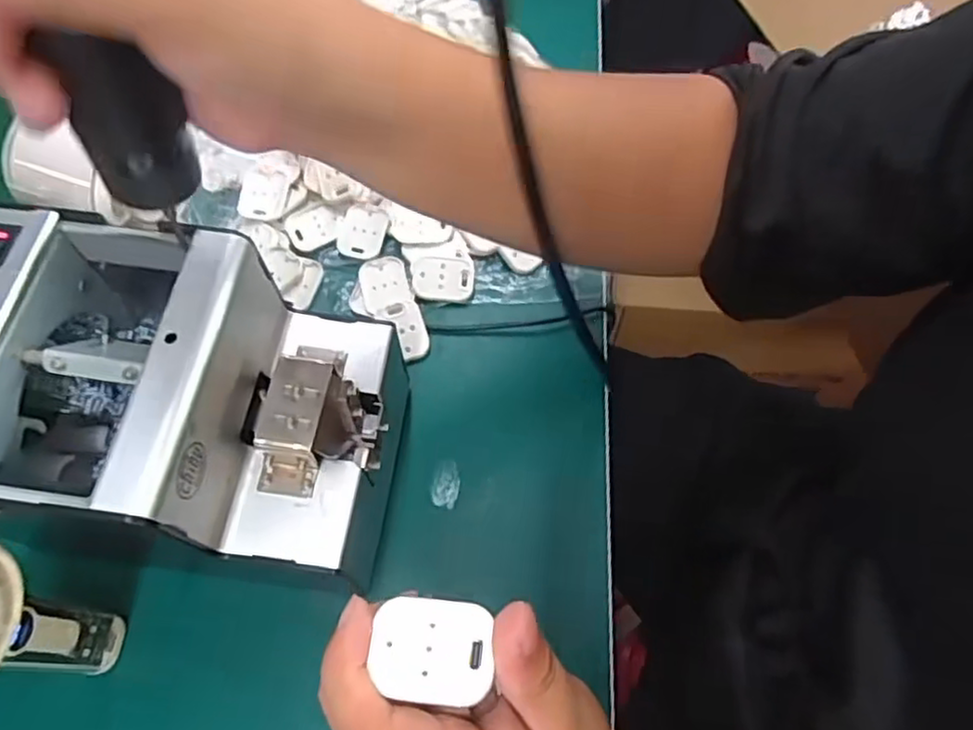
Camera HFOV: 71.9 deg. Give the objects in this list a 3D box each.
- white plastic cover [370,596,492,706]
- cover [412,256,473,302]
[{"bbox_3d":[-0.017,0.088,0.210,0.036,0.004,0.029,5,64,5],"label":"white plastic cover"},{"bbox_3d":[-0.029,-0.057,0.439,0.041,0.009,0.028,6,64,5],"label":"cover"}]

